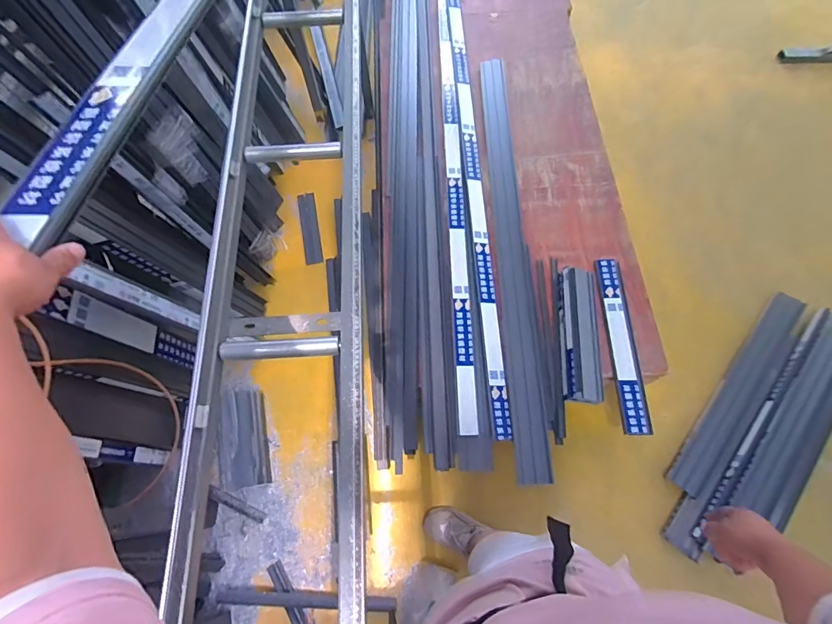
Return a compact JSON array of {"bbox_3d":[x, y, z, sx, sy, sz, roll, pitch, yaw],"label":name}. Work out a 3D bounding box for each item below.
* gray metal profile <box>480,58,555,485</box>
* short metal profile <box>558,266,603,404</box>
[{"bbox_3d":[0.355,-0.307,1.581,0.126,0.039,1.731,-1,65,2],"label":"gray metal profile"},{"bbox_3d":[0.540,0.061,1.405,0.122,0.071,0.481,4,67,3],"label":"short metal profile"}]

